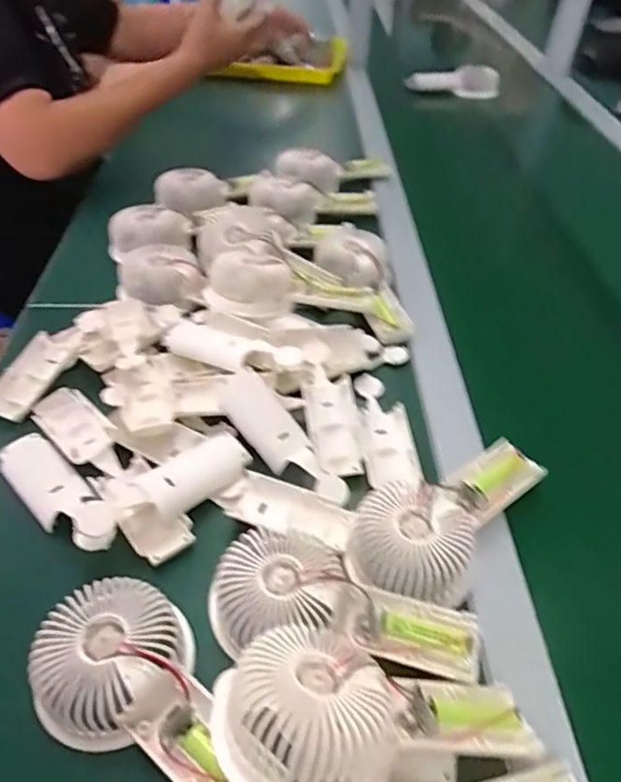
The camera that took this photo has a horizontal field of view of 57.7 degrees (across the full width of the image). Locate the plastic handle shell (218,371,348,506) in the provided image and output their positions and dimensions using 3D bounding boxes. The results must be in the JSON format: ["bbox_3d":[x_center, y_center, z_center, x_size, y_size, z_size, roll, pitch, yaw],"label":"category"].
[{"bbox_3d":[-0.023,0.040,0.448,0.036,0.024,0.132,-35,72,-32],"label":"plastic handle shell"}]

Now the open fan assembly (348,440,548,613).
[{"bbox_3d":[0.100,0.082,0.396,0.160,0.027,0.080,-29,53,-28],"label":"open fan assembly"}]

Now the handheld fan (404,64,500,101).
[{"bbox_3d":[0.285,-0.616,1.130,0.189,0.059,0.053,1,45,-3],"label":"handheld fan"}]

